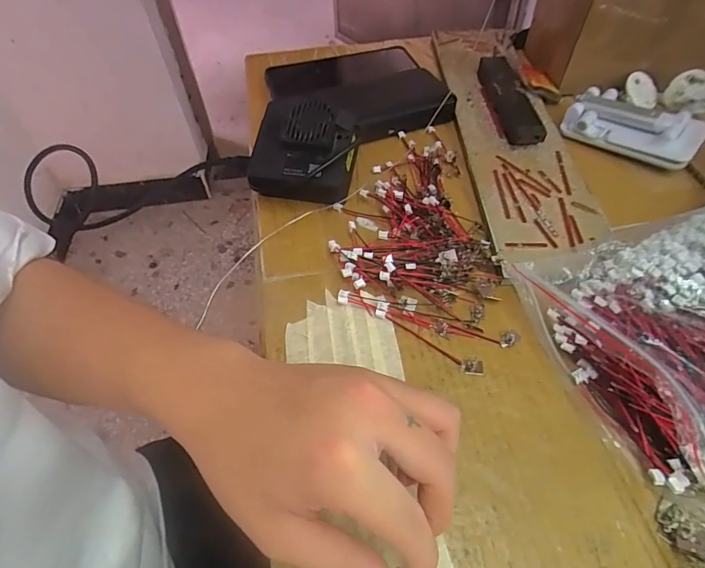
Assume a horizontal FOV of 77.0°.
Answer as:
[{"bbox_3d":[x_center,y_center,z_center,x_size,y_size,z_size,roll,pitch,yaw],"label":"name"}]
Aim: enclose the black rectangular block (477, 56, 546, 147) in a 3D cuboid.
[{"bbox_3d":[0.149,-0.183,0.432,0.027,0.021,0.150,-4,51,1],"label":"black rectangular block"}]

